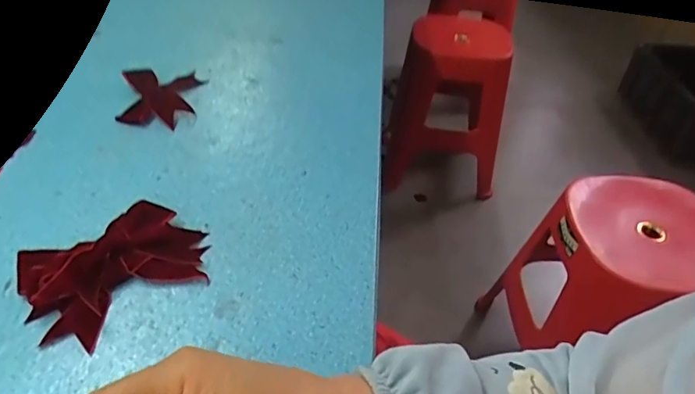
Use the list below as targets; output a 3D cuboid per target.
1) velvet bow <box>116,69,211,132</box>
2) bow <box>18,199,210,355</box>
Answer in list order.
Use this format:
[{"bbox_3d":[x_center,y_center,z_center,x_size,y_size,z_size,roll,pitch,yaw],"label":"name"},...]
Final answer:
[{"bbox_3d":[-0.246,-0.133,0.642,0.103,0.027,0.117,6,42,-1],"label":"velvet bow"},{"bbox_3d":[-0.200,0.053,0.433,0.145,0.038,0.107,-28,52,-32],"label":"bow"}]

